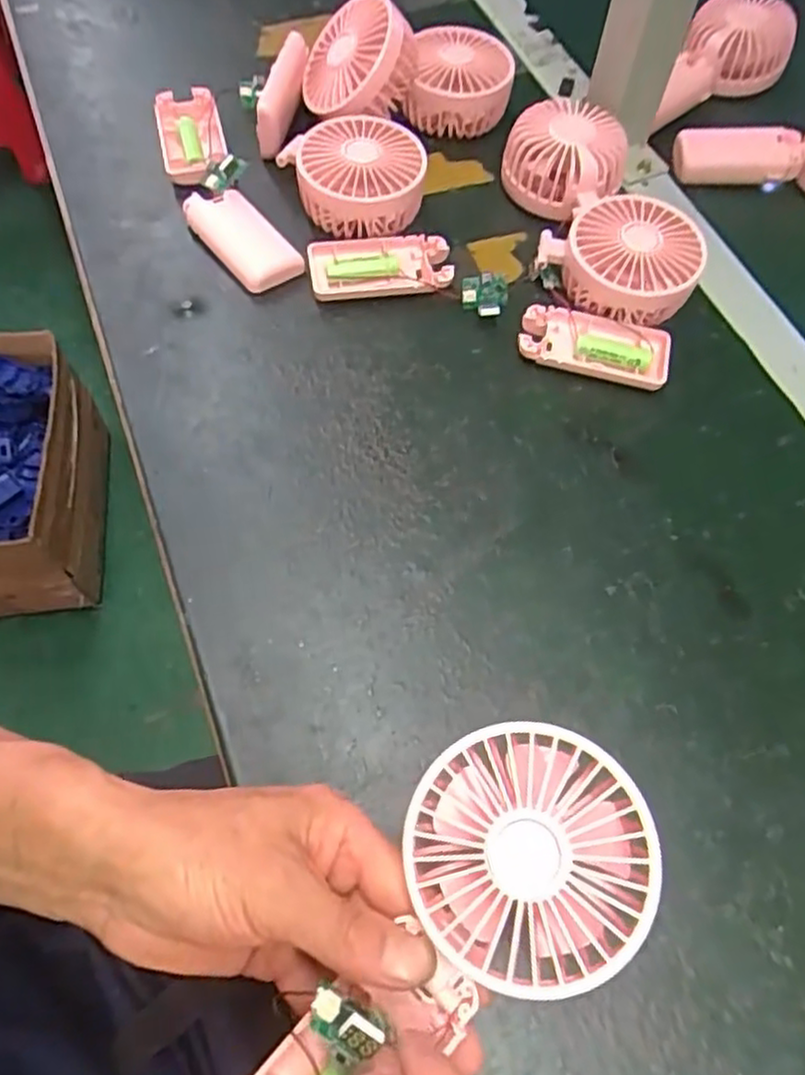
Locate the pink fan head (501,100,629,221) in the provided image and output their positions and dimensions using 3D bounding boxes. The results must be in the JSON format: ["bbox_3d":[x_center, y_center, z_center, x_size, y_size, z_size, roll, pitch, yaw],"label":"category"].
[{"bbox_3d":[0.117,-0.276,0.520,0.081,0.046,0.081,1,63,-2],"label":"pink fan head"}]

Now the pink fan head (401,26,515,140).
[{"bbox_3d":[0.045,-0.356,0.554,0.080,0.044,0.081,10,63,3],"label":"pink fan head"}]

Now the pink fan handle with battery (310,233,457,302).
[{"bbox_3d":[-0.015,-0.182,0.476,0.094,0.017,0.042,-6,64,-5],"label":"pink fan handle with battery"}]

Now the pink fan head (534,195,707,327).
[{"bbox_3d":[0.150,-0.184,0.473,0.089,0.041,0.088,1,63,-2],"label":"pink fan head"}]

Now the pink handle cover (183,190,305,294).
[{"bbox_3d":[-0.109,-0.201,0.478,0.040,0.018,0.087,-35,70,-18],"label":"pink handle cover"}]

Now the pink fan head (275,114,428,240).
[{"bbox_3d":[-0.031,-0.252,0.496,0.090,0.041,0.089,-21,66,-12],"label":"pink fan head"}]

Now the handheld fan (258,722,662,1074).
[{"bbox_3d":[0.008,0.146,0.245,0.084,0.038,0.183,43,91,17],"label":"handheld fan"}]

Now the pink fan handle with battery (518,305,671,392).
[{"bbox_3d":[0.124,-0.125,0.460,0.095,0.014,0.047,13,64,4],"label":"pink fan handle with battery"}]

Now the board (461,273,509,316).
[{"bbox_3d":[0.054,-0.158,0.463,0.030,0.006,0.025,-1,103,-2],"label":"board"}]

